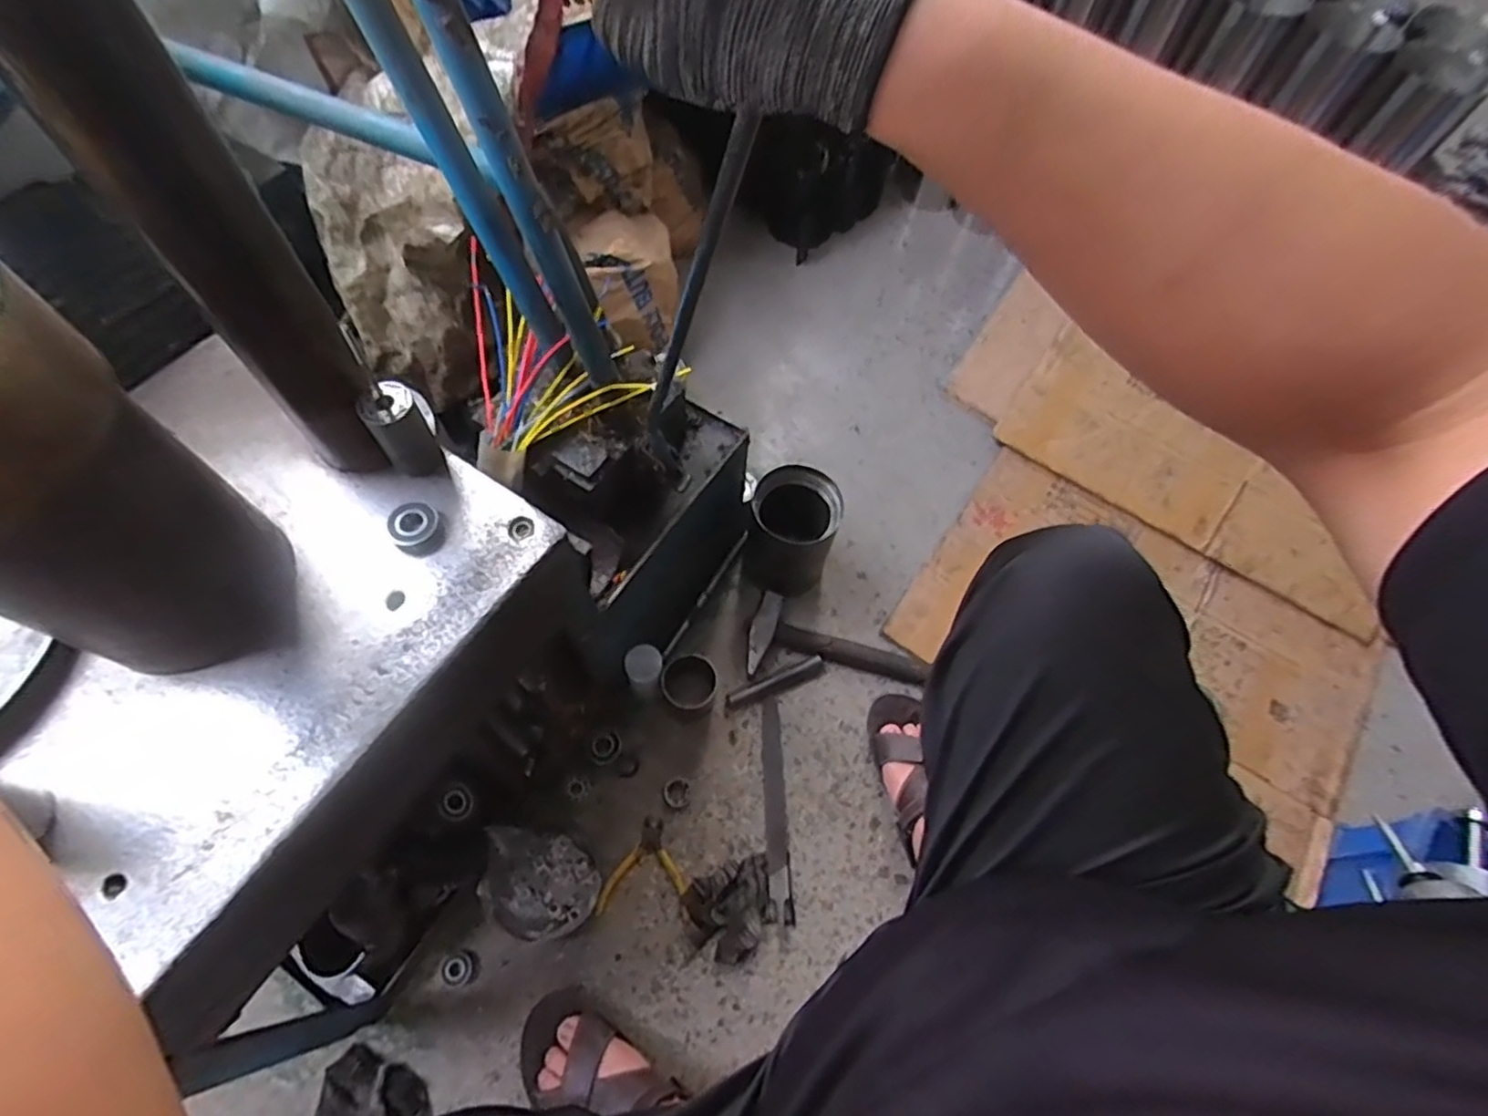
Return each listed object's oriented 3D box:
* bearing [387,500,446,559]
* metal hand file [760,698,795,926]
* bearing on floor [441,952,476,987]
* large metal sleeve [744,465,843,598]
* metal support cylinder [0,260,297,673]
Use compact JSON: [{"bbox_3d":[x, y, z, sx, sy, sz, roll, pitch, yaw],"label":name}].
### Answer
[{"bbox_3d":[-0.250,-0.023,0.520,0.037,0.016,0.042,-31,69,-16],"label":"bearing"},{"bbox_3d":[0.041,0.318,0.877,0.029,0.010,0.266,-1,63,-4],"label":"metal hand file"},{"bbox_3d":[-0.322,0.466,0.771,0.035,0.011,0.032,1,63,-2],"label":"bearing on floor"},{"bbox_3d":[0.066,-0.033,0.945,0.119,0.170,0.117,1,63,-3],"label":"large metal sleeve"},{"bbox_3d":[-0.371,-0.028,0.382,0.115,0.254,0.133,32,66,13],"label":"metal support cylinder"}]

